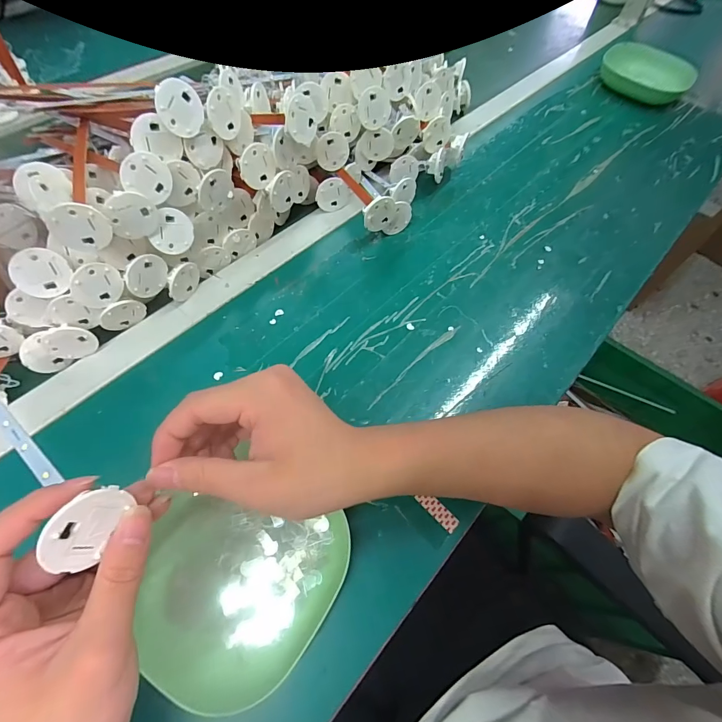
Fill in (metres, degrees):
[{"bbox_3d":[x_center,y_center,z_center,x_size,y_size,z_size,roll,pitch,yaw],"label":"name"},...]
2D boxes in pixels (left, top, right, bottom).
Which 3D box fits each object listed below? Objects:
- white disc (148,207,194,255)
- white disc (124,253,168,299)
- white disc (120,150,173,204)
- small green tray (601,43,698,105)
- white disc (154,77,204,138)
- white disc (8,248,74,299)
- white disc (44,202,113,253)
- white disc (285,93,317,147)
[{"bbox_3d":[-0.166,-0.114,0.335,0.004,0.033,0.038,28,97,42],"label":"white disc"},{"bbox_3d":[-0.189,-0.074,0.332,0.004,0.037,0.036,23,22,21],"label":"white disc"},{"bbox_3d":[-0.172,-0.149,0.303,0.007,0.038,0.034,26,95,33],"label":"white disc"},{"bbox_3d":[0.462,-0.468,0.610,0.141,0.039,0.091,34,66,14],"label":"small green tray"},{"bbox_3d":[-0.143,-0.200,0.298,0.004,0.038,0.036,27,51,30],"label":"white disc"},{"bbox_3d":[-0.254,-0.070,0.299,0.006,0.037,0.038,38,102,50],"label":"white disc"},{"bbox_3d":[-0.206,-0.098,0.277,0.037,0.038,0.008,-19,64,-14],"label":"white disc"},{"bbox_3d":[-0.054,-0.221,0.345,0.006,0.037,0.035,26,29,29],"label":"white disc"}]

